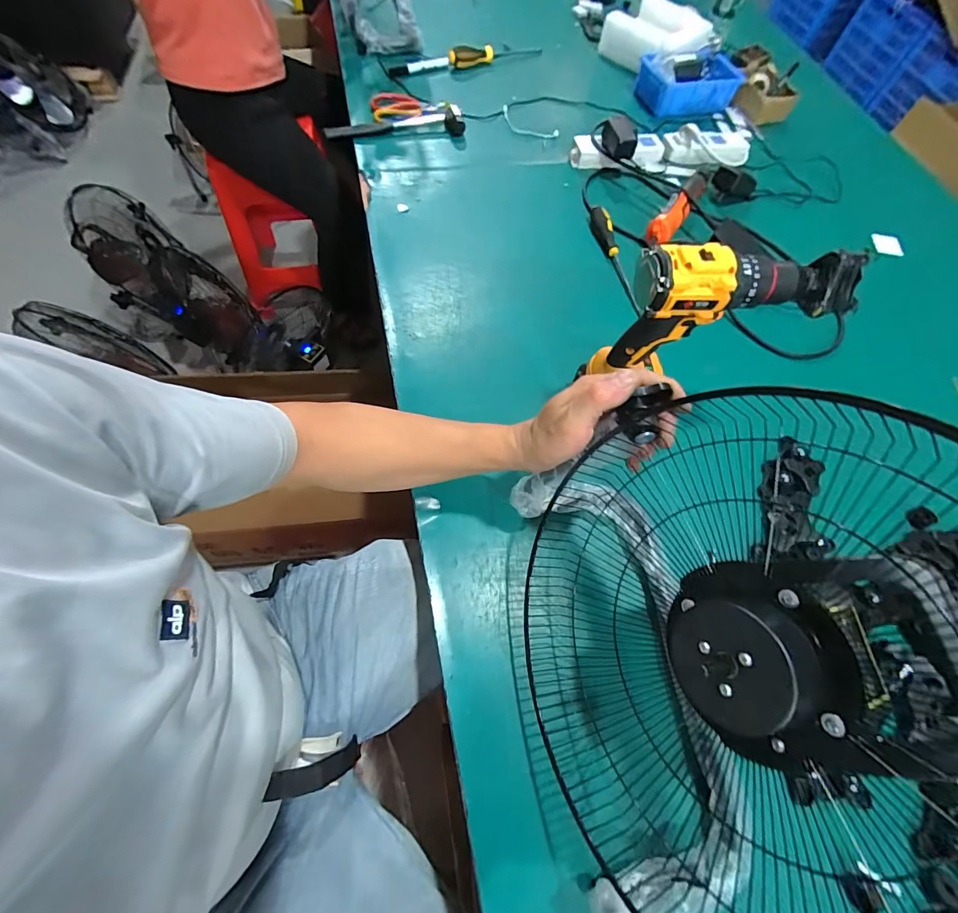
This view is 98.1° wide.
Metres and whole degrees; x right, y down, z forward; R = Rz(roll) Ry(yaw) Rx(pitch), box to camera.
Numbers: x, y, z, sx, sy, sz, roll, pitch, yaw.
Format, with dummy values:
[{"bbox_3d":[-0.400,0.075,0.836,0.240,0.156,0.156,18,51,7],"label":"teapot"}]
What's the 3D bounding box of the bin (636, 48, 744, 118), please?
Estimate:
[{"bbox_3d":[0.455,-0.802,0.883,0.194,0.070,0.107,-11,67,-7],"label":"bin"}]

